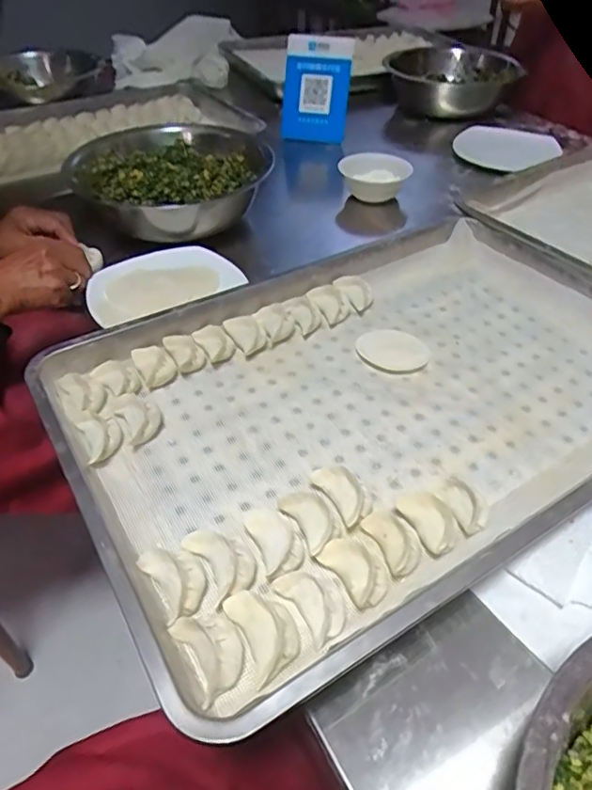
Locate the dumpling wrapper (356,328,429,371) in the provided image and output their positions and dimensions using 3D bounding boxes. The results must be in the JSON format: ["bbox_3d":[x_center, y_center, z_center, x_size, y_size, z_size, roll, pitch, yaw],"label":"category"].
[{"bbox_3d":[0.109,-0.052,0.611,0.076,0.004,0.076,0,45,0],"label":"dumpling wrapper"}]

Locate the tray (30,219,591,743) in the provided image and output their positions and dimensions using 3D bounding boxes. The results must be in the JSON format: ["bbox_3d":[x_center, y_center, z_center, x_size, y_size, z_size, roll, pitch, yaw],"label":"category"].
[{"bbox_3d":[0.088,-0.011,0.532,0.574,0.050,0.390,-24,50,-23],"label":"tray"}]

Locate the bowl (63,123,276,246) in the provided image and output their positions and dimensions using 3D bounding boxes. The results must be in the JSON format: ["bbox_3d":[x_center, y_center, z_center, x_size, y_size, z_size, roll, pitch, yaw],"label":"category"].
[{"bbox_3d":[-0.188,-0.318,0.801,0.252,0.082,0.257,-26,51,-24],"label":"bowl"}]

